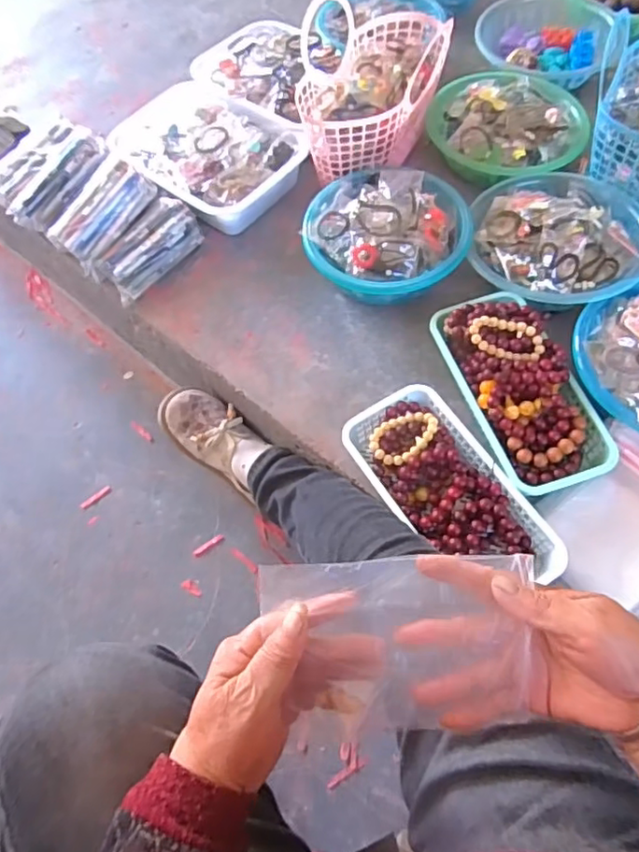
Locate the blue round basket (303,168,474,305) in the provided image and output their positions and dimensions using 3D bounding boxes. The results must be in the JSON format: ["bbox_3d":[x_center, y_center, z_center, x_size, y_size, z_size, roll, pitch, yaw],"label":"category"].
[{"bbox_3d":[0.093,-0.258,0.835,0.222,0.098,0.189,7,62,6],"label":"blue round basket"}]

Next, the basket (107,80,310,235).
[{"bbox_3d":[-0.179,-0.424,0.944,0.279,0.079,0.210,34,68,19],"label":"basket"}]

